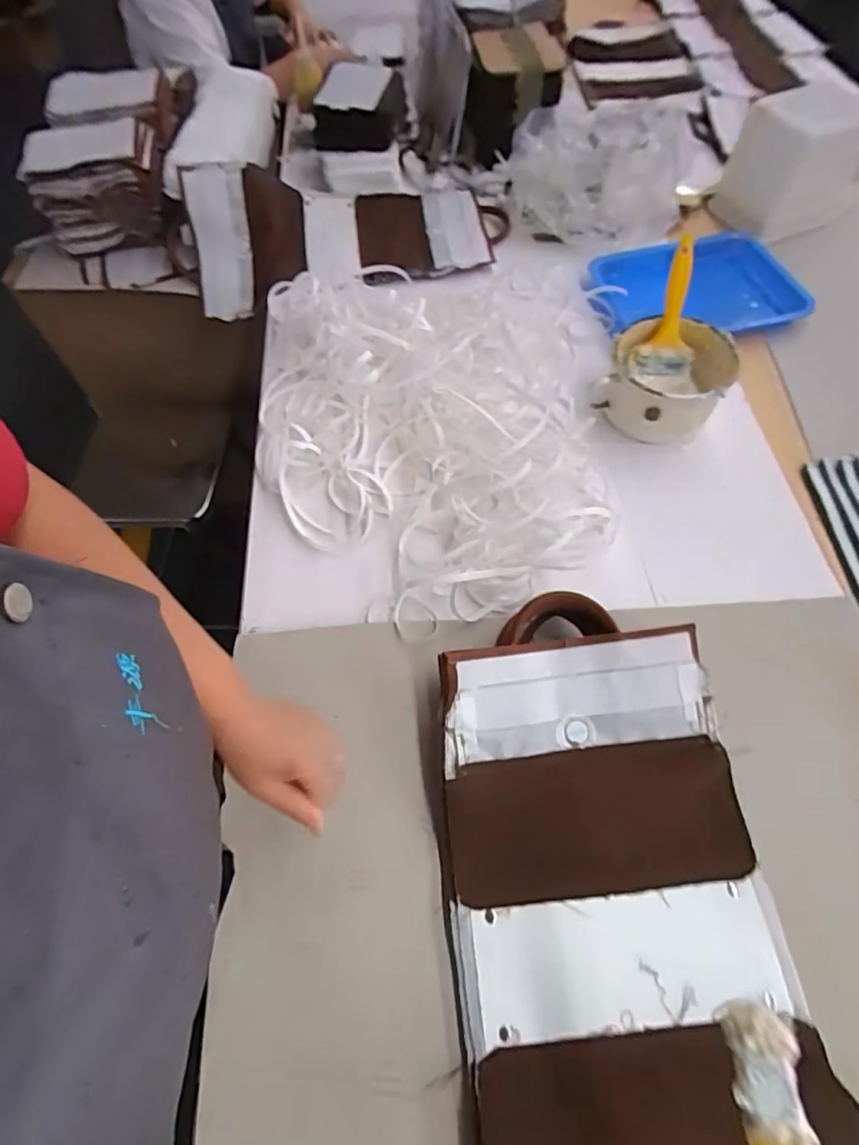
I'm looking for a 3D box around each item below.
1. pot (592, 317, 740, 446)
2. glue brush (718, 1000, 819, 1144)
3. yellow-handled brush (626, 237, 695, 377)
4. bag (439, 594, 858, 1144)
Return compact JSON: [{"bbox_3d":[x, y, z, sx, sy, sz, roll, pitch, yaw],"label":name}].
[{"bbox_3d":[0.299,-0.238,0.691,0.147,0.094,0.147,-1,61,1],"label":"pot"},{"bbox_3d":[0.161,0.283,0.238,0.030,0.012,0.149,-2,69,1],"label":"glue brush"},{"bbox_3d":[0.306,-0.332,0.681,0.077,0.159,0.031,9,28,7],"label":"yellow-handled brush"},{"bbox_3d":[0.149,0.287,0.399,0.250,0.080,0.556,-7,61,-2],"label":"bag"}]

